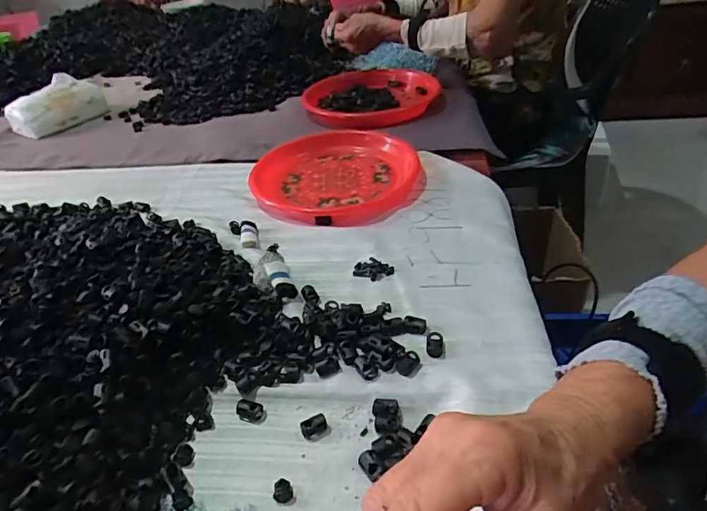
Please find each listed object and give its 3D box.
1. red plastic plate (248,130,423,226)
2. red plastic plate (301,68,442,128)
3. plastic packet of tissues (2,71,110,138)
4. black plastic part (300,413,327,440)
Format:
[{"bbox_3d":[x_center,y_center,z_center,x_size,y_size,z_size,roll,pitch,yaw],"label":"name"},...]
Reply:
[{"bbox_3d":[-0.018,-0.113,0.644,0.207,0.033,0.207,-4,38,3],"label":"red plastic plate"},{"bbox_3d":[0.023,-0.266,0.780,0.199,0.046,0.199,-4,37,3],"label":"red plastic plate"},{"bbox_3d":[-0.578,-0.294,0.919,0.173,0.071,0.043,-32,45,-29],"label":"plastic packet of tissues"},{"bbox_3d":[-0.030,0.129,0.354,0.019,0.008,0.013,-20,40,-17],"label":"black plastic part"}]

